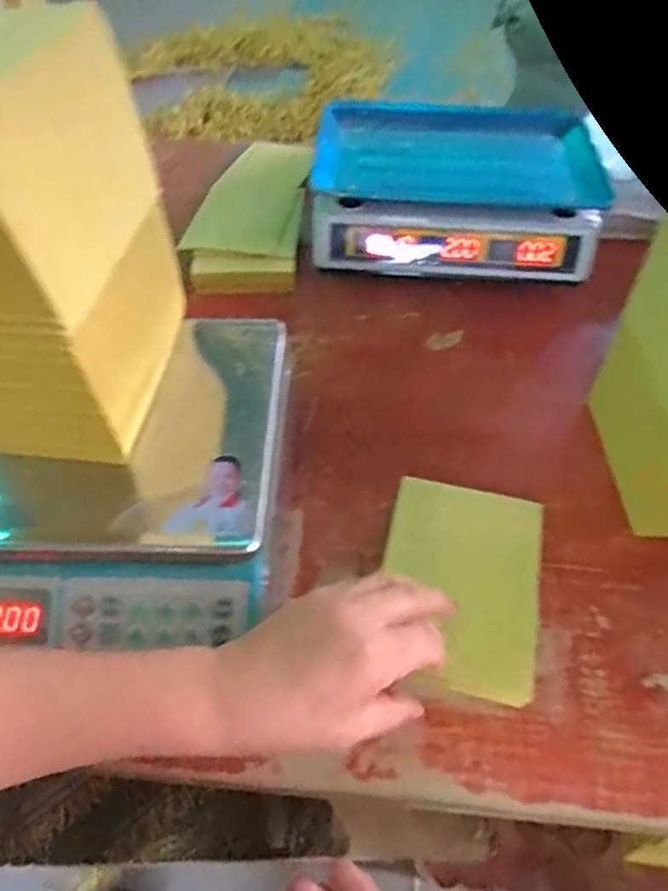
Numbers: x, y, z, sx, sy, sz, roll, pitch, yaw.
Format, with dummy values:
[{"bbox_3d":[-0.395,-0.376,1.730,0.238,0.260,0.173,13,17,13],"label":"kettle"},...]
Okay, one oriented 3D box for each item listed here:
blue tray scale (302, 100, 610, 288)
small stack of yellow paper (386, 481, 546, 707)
[{"bbox_3d":[0.142,-0.319,0.750,0.332,0.094,0.235,3,51,2],"label":"blue tray scale"},{"bbox_3d":[0.095,0.102,0.451,0.115,0.009,0.148,9,65,12],"label":"small stack of yellow paper"}]

